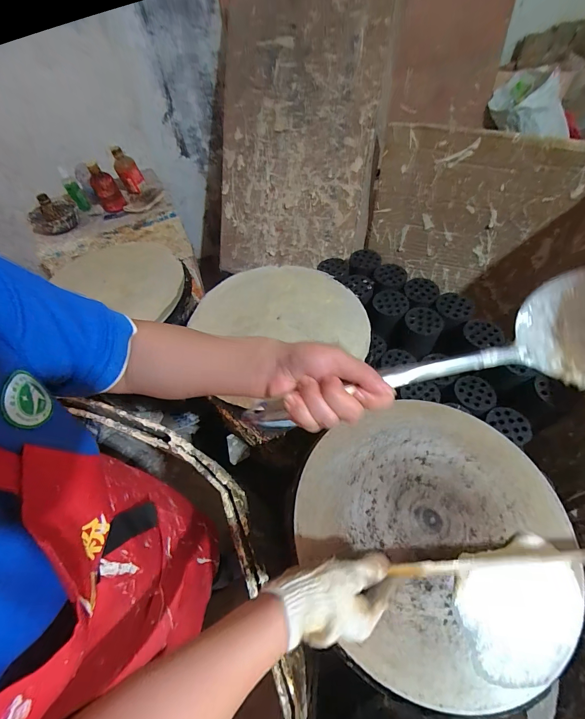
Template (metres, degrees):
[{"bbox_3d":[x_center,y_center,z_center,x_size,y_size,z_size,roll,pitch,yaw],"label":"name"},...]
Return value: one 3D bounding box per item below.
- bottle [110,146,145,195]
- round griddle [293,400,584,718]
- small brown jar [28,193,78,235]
[{"bbox_3d":[-0.528,-0.608,1.037,0.070,0.108,0.056,-25,58,-11],"label":"bottle"},{"bbox_3d":[0.202,0.237,0.464,0.350,0.017,0.362,-2,56,3],"label":"round griddle"},{"bbox_3d":[-0.723,-0.437,0.971,0.139,0.074,0.116,-34,60,-16],"label":"small brown jar"}]

